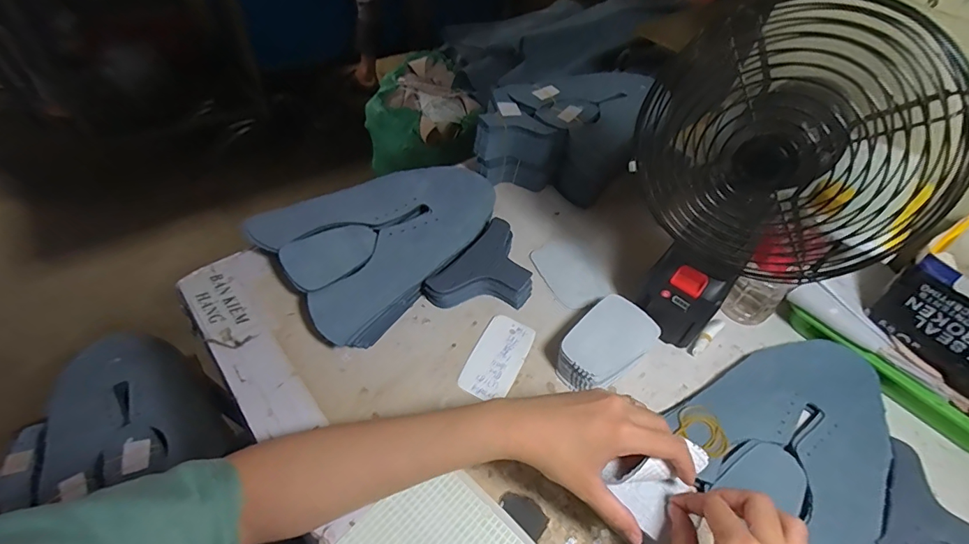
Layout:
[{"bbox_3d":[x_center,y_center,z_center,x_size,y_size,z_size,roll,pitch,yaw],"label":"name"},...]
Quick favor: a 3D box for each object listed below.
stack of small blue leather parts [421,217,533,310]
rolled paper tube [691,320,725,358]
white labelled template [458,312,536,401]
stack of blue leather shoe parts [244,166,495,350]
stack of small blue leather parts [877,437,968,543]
[{"bbox_3d":[0.010,0.003,0.524,0.092,0.028,0.138,31,52,20],"label":"stack of small blue leather parts"},{"bbox_3d":[0.254,0.074,0.508,0.059,0.011,0.015,-33,60,-31],"label":"rolled paper tube"},{"bbox_3d":[0.015,0.090,0.475,0.052,0.004,0.102,25,50,12],"label":"white labelled template"},{"bbox_3d":[-0.111,-0.059,0.547,0.199,0.031,0.291,39,60,23],"label":"stack of blue leather shoe parts"},{"bbox_3d":[0.394,0.219,0.389,0.079,0.012,0.122,34,53,22],"label":"stack of small blue leather parts"}]

